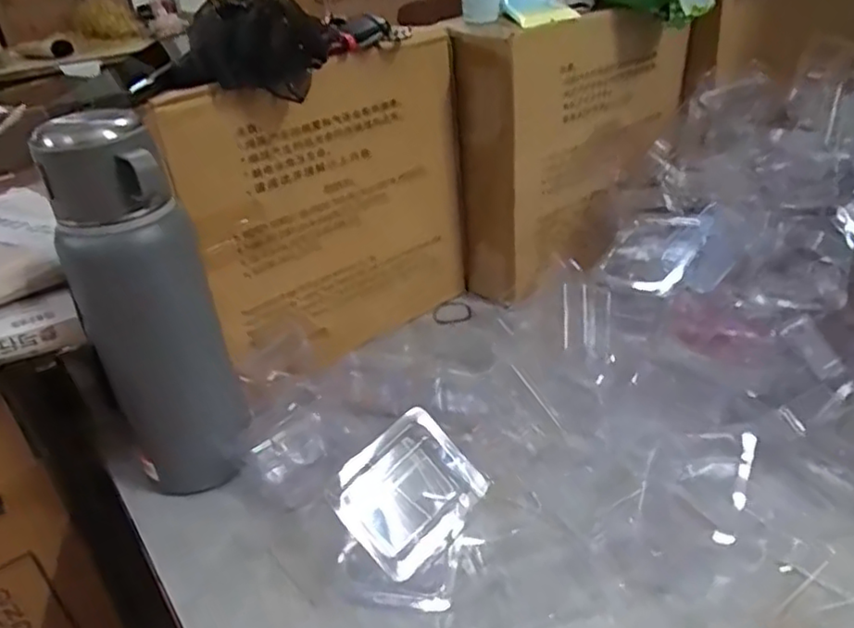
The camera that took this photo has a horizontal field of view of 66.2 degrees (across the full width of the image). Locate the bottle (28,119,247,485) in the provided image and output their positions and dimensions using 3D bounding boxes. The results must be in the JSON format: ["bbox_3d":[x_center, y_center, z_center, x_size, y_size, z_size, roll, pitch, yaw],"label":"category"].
[{"bbox_3d":[-0.192,0.004,0.456,0.084,0.269,0.075,-20,35,-23],"label":"bottle"}]

